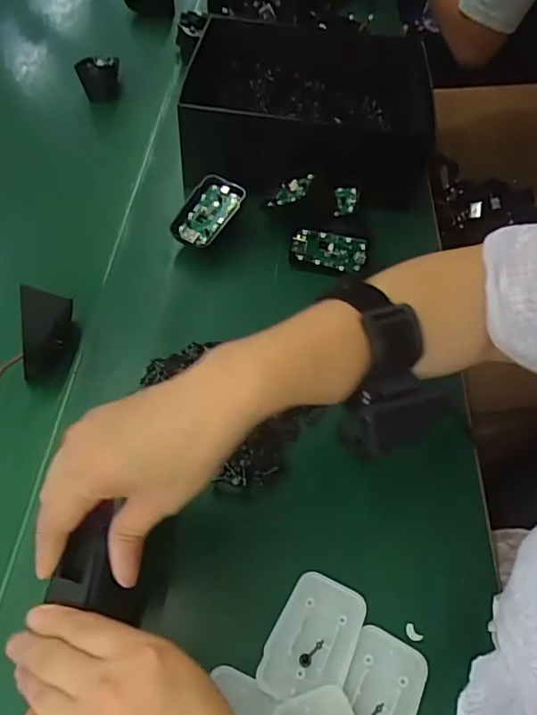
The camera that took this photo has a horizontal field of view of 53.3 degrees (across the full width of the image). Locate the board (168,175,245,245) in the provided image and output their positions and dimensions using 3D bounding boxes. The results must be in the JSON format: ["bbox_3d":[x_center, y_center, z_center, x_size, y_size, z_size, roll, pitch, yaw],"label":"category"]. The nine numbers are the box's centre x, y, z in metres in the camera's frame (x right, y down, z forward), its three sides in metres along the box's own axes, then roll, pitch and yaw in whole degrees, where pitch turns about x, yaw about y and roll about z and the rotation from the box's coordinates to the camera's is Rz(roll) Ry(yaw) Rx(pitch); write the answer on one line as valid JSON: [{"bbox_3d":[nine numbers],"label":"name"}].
[{"bbox_3d":[-0.056,-0.131,0.481,0.045,0.013,0.070,35,77,12],"label":"board"}]

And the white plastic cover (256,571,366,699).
[{"bbox_3d":[0.026,0.161,0.306,0.044,0.004,0.068,23,56,14],"label":"white plastic cover"}]

